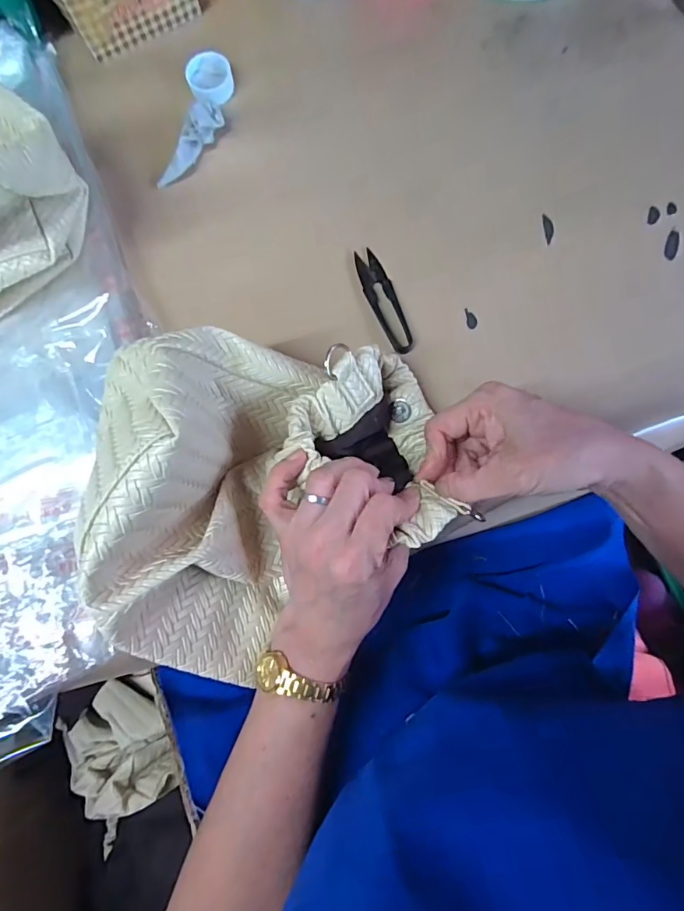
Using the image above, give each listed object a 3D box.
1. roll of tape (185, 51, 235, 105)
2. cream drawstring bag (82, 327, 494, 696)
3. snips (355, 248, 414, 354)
[{"bbox_3d":[-0.123,-0.356,0.454,0.041,0.018,0.043,-1,77,2],"label":"roll of tape"},{"bbox_3d":[-0.034,0.019,0.298,0.202,0.124,0.201,-11,75,-1],"label":"cream drawstring bag"},{"bbox_3d":[0.034,-0.130,0.399,0.024,0.004,0.097,-18,77,-2],"label":"snips"}]

